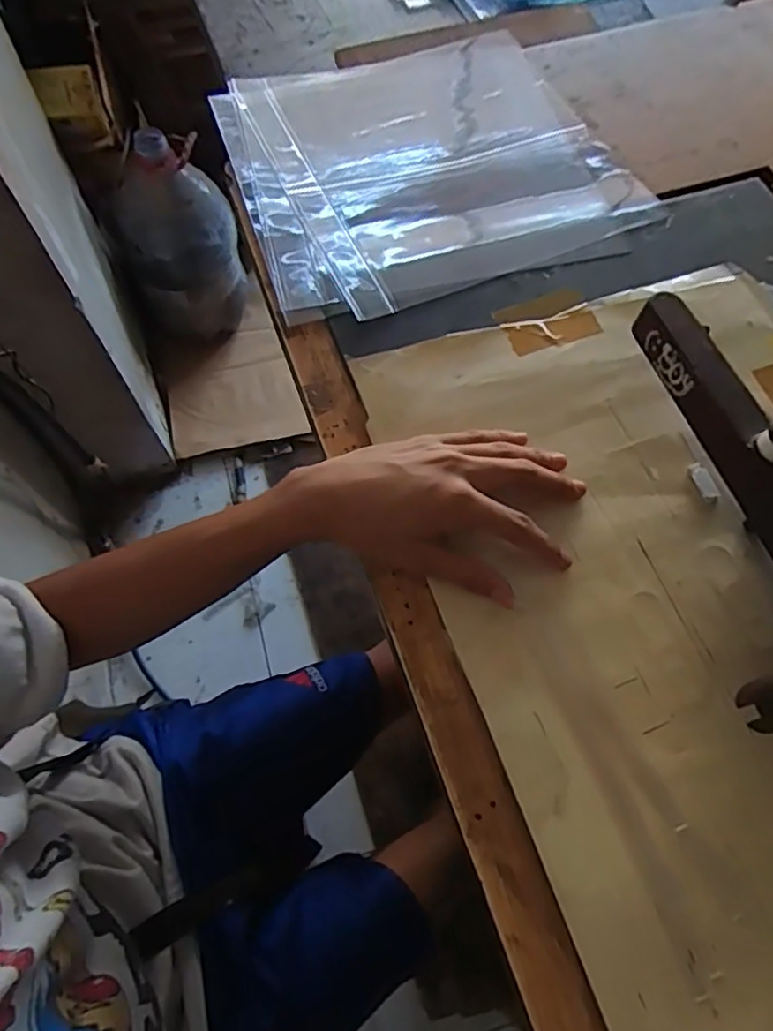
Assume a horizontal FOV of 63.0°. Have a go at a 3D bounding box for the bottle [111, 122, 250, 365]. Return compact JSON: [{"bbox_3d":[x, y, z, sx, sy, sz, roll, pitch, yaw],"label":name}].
[{"bbox_3d":[-0.435,-0.558,1.333,0.245,0.412,0.198,-15,67,-7],"label":"bottle"}]

